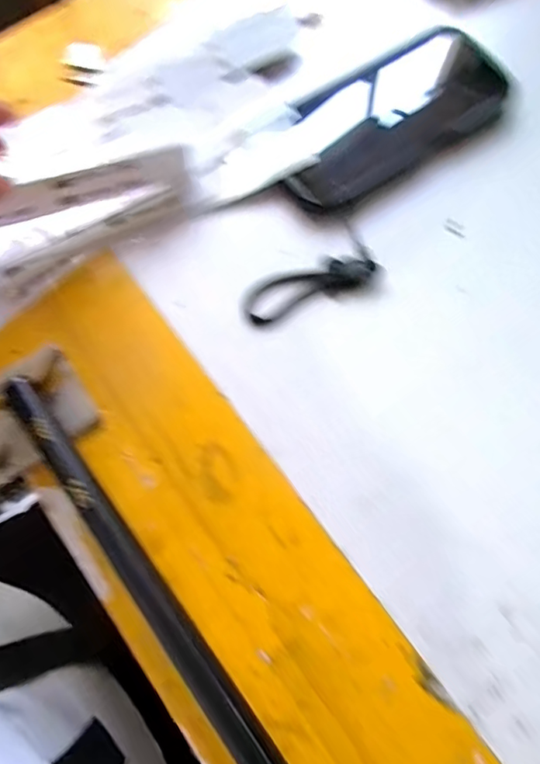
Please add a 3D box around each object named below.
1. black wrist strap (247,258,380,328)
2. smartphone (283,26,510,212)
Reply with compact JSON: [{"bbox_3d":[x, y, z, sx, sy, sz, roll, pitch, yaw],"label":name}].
[{"bbox_3d":[0.025,-0.057,0.305,0.081,0.008,0.026,-19,74,-4],"label":"black wrist strap"},{"bbox_3d":[0.078,-0.170,0.325,0.154,0.018,0.072,-30,75,-7],"label":"smartphone"}]

